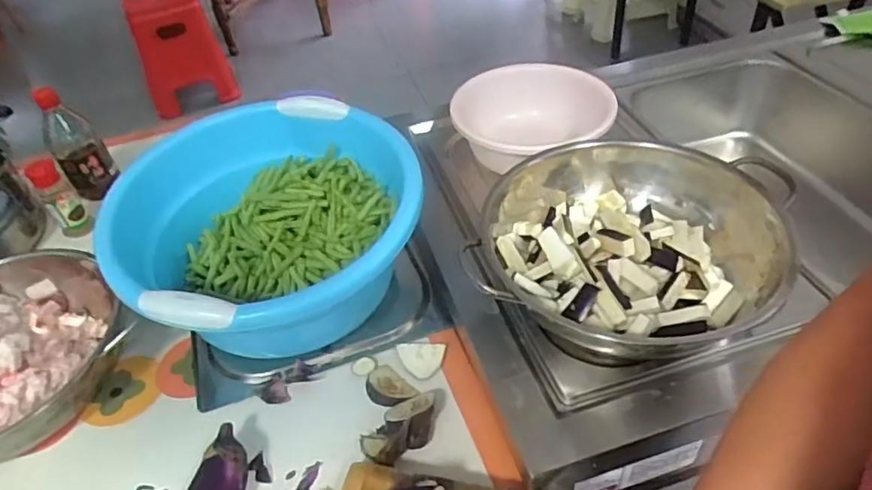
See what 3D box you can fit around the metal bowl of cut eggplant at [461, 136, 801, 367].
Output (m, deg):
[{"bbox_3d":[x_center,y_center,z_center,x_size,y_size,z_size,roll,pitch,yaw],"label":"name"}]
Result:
[{"bbox_3d":[0.211,0.003,0.670,0.310,0.085,0.306,-4,43,3],"label":"metal bowl of cut eggplant"}]

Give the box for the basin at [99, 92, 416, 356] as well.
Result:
[{"bbox_3d":[-0.181,-0.016,0.705,0.323,0.184,0.314,-4,43,3],"label":"basin"}]

